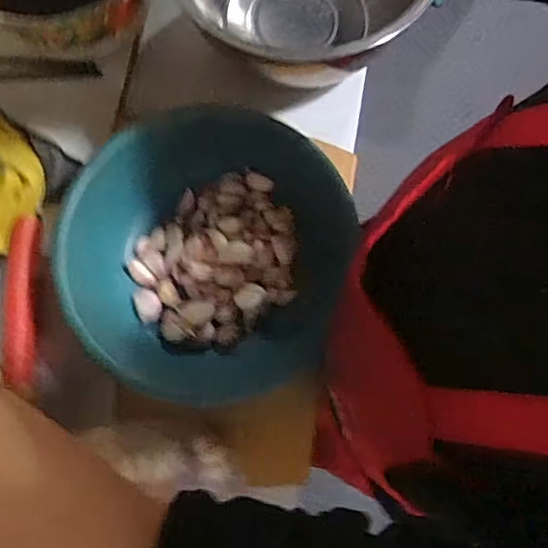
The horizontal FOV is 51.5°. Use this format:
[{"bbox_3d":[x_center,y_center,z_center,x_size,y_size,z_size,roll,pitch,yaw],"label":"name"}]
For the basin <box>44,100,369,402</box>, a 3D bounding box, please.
[{"bbox_3d":[-0.064,-0.023,0.573,0.276,0.087,0.285,0,78,-1],"label":"basin"}]

